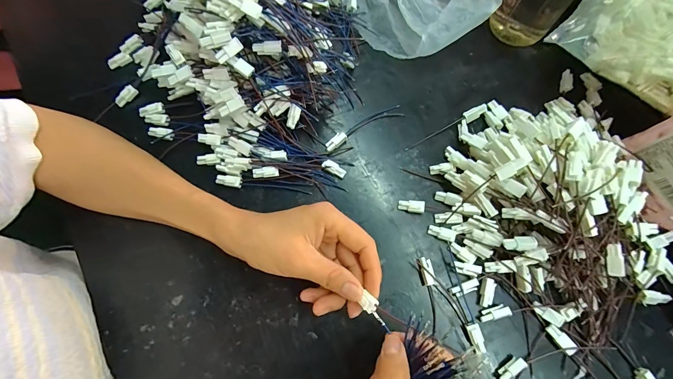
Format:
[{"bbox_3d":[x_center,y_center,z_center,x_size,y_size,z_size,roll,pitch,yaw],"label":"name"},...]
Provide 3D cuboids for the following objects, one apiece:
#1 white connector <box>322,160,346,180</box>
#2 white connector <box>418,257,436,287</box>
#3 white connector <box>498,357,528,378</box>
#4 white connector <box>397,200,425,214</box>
[{"bbox_3d":[-0.002,-0.021,0.317,0.025,0.004,0.011,34,76,-11],"label":"white connector"},{"bbox_3d":[0.082,0.075,0.290,0.011,0.011,0.025,-8,74,-2],"label":"white connector"},{"bbox_3d":[0.147,0.151,0.267,0.025,0.010,0.013,-25,75,-7],"label":"white connector"},{"bbox_3d":[0.073,0.017,0.308,0.025,0.010,0.011,8,74,3],"label":"white connector"}]

